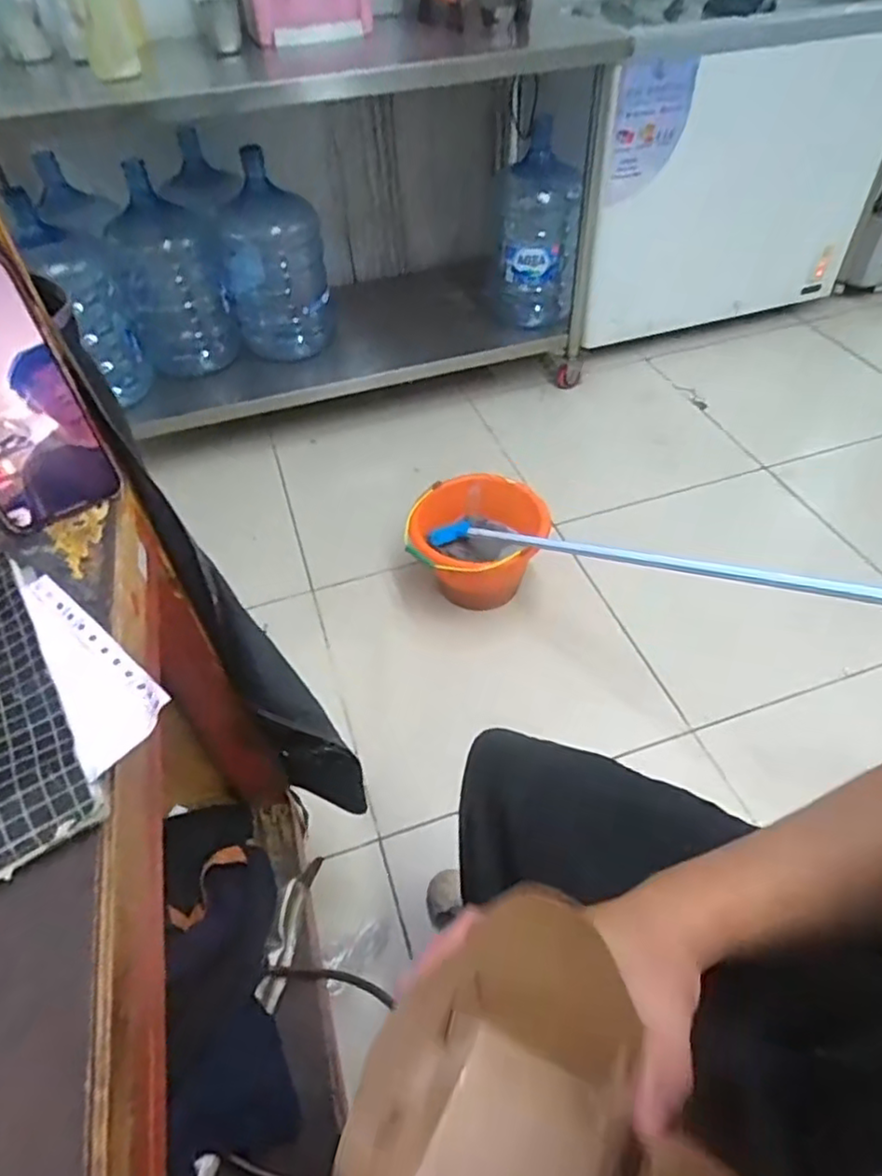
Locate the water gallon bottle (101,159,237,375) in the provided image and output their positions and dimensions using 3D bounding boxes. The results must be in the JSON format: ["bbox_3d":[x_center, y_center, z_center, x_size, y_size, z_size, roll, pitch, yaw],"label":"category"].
[{"bbox_3d":[-0.693,-0.793,1.672,0.258,0.447,0.255,-19,50,-13],"label":"water gallon bottle"}]

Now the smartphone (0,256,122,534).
[{"bbox_3d":[-0.270,-0.115,0.408,0.082,0.161,0.013,-29,45,-22],"label":"smartphone"}]

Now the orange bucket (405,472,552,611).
[{"bbox_3d":[0.072,-0.078,1.402,0.271,0.218,0.264,-2,48,2],"label":"orange bucket"}]

